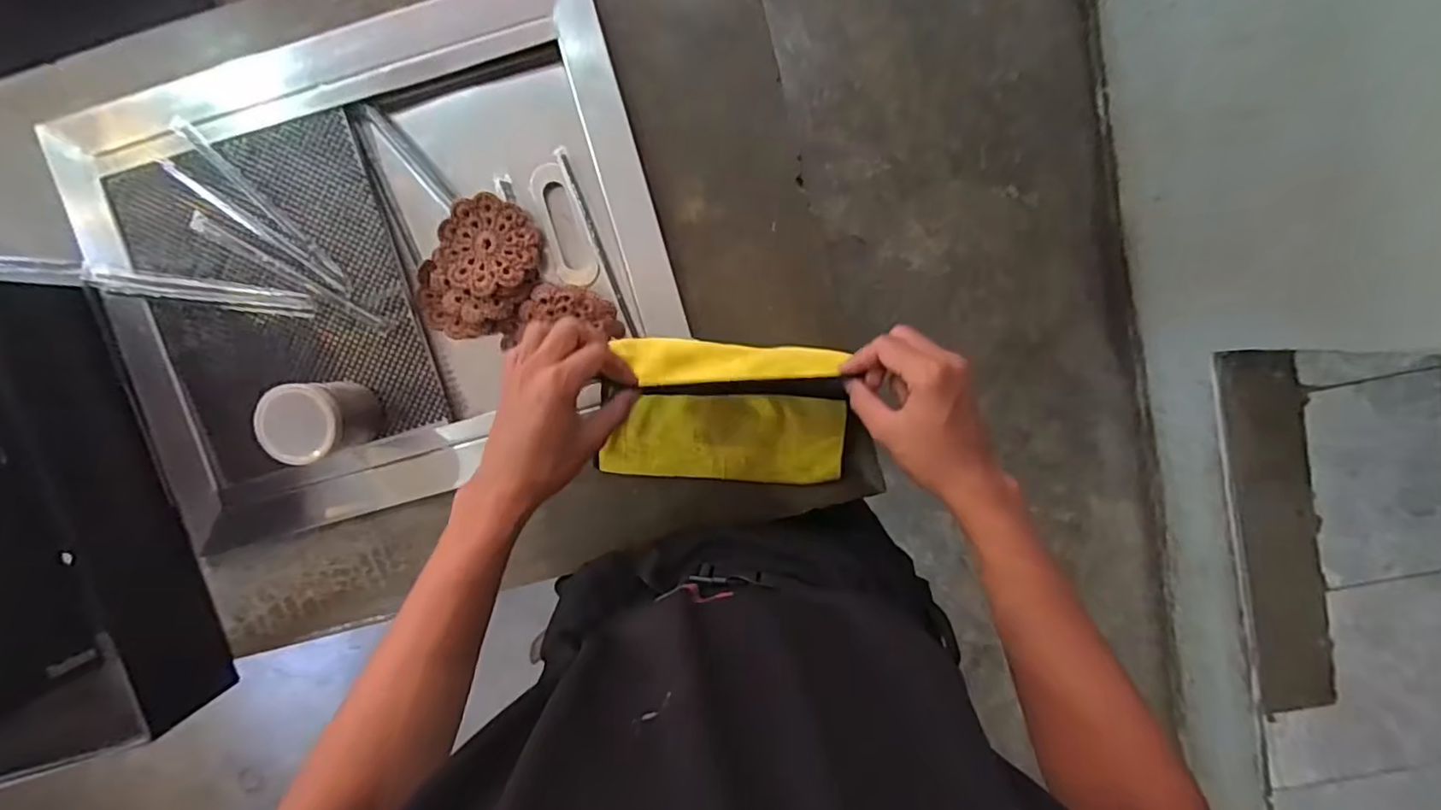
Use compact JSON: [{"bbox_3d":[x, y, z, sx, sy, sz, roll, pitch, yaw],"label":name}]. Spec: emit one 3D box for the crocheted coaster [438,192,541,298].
[{"bbox_3d":[-0.216,-0.148,0.575,0.083,0.012,0.086,0,95,-4],"label":"crocheted coaster"}]

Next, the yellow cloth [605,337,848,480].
[{"bbox_3d":[0.007,0.011,0.554,0.217,0.069,0.129,4,96,1],"label":"yellow cloth"}]

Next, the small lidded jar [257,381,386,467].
[{"bbox_3d":[-0.356,0.013,0.553,0.065,0.089,0.065,0,96,2],"label":"small lidded jar"}]

